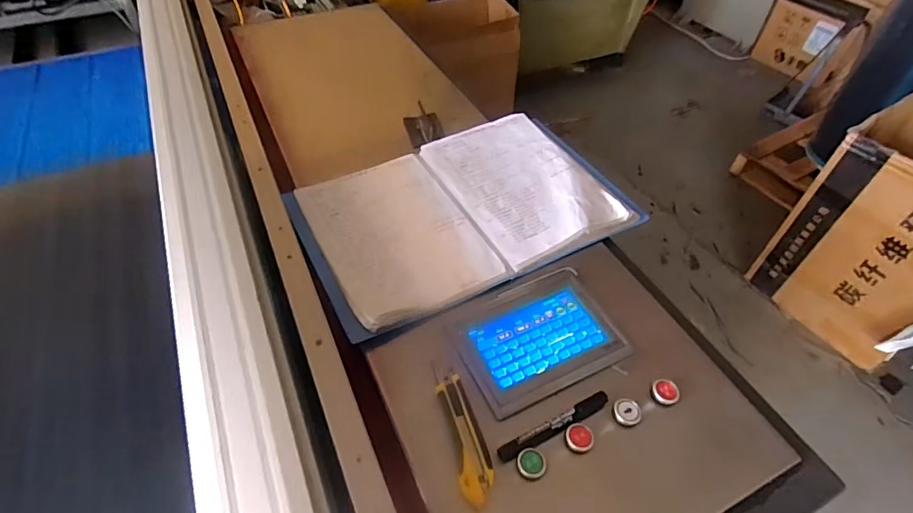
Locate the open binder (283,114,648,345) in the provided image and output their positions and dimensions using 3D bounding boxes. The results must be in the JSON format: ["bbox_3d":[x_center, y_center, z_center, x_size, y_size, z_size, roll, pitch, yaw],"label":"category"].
[{"bbox_3d":[0.007,-0.082,0.735,0.468,0.024,0.314,-23,53,-19],"label":"open binder"}]

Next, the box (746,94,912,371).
[{"bbox_3d":[1.231,-0.068,1.335,0.406,0.575,0.422,-27,55,-22],"label":"box"}]

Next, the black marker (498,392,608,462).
[{"bbox_3d":[0.107,0.183,0.512,0.137,0.016,0.018,-21,53,-18],"label":"black marker"}]

